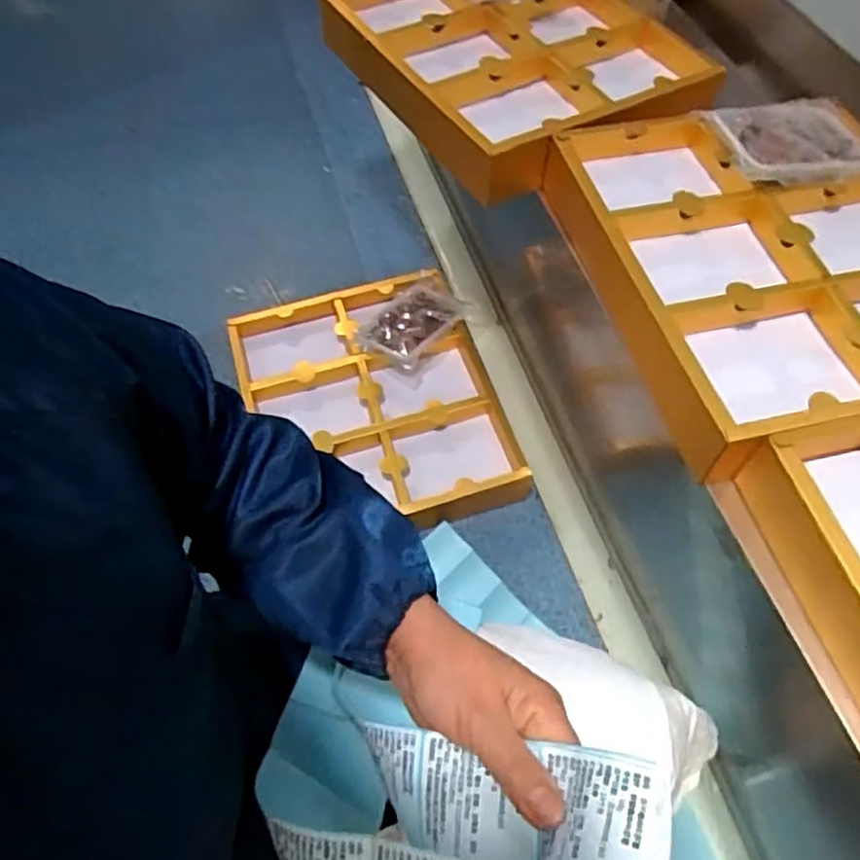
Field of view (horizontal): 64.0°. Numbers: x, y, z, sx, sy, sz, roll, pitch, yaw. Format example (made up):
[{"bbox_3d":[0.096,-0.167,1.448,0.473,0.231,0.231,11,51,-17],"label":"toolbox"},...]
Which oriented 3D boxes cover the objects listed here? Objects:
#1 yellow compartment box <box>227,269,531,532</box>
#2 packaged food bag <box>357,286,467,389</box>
[{"bbox_3d":[-0.091,-0.051,1.124,0.387,0.054,0.469,-18,59,-12],"label":"yellow compartment box"},{"bbox_3d":[-0.030,-0.187,1.173,0.139,0.041,0.186,27,61,17],"label":"packaged food bag"}]

